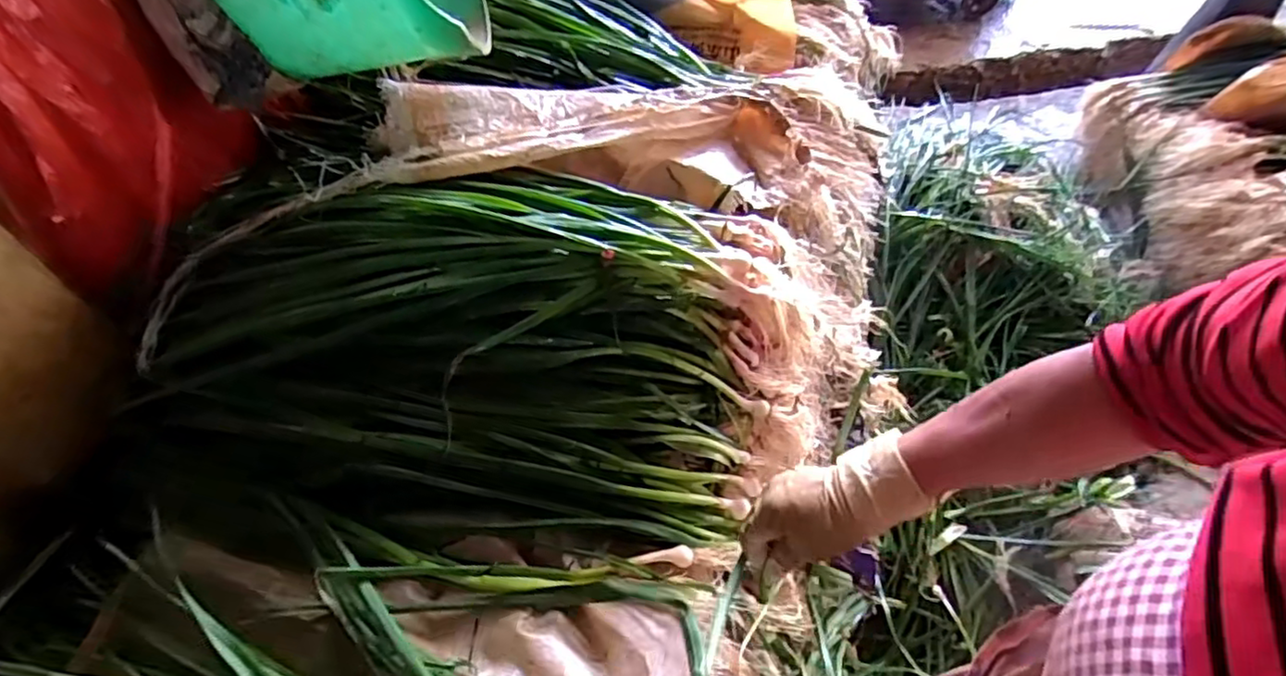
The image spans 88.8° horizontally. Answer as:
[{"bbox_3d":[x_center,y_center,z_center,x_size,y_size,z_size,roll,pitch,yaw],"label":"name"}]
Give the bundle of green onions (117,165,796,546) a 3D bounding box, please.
[{"bbox_3d":[-0.180,0.012,0.601,0.573,0.173,0.325,5,54,5],"label":"bundle of green onions"}]

